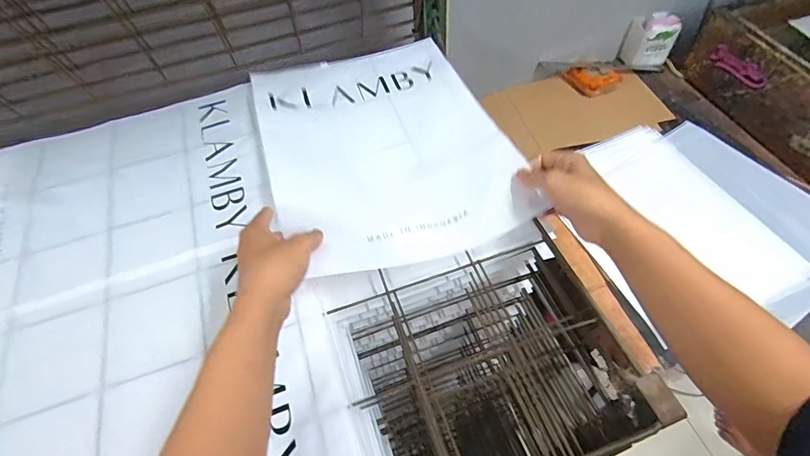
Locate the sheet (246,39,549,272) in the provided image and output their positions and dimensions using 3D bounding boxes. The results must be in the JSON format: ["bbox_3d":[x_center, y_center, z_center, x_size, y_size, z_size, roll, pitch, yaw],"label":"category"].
[{"bbox_3d":[-0.036,-0.122,0.568,0.289,0.050,0.375,-16,59,-8],"label":"sheet"}]

